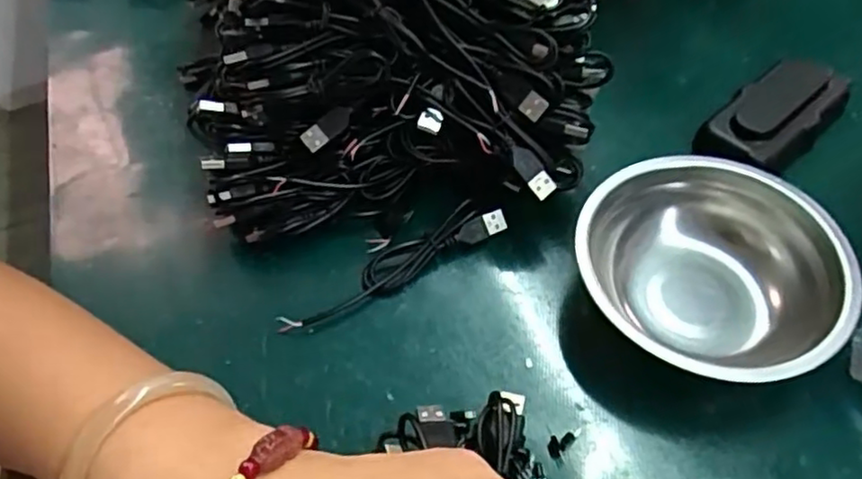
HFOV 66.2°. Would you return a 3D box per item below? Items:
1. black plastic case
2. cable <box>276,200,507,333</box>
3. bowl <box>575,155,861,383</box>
[{"bbox_3d":[0.211,-0.076,0.407,0.106,0.027,0.050,-36,59,-22],"label":"black plastic case"},{"bbox_3d":[-0.020,0.012,0.358,0.134,0.018,0.020,-27,56,-17],"label":"cable"},{"bbox_3d":[0.138,0.017,0.332,0.116,0.043,0.124,-1,52,2],"label":"bowl"}]

